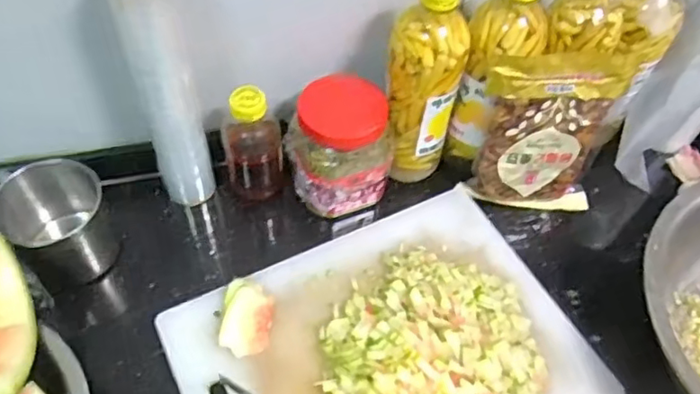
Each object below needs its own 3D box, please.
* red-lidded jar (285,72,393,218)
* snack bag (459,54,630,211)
[{"bbox_3d":[-0.010,-0.056,0.679,0.113,0.137,0.090,-22,58,-18],"label":"red-lidded jar"},{"bbox_3d":[0.223,-0.070,0.683,0.150,0.190,0.068,-1,54,-5],"label":"snack bag"}]

